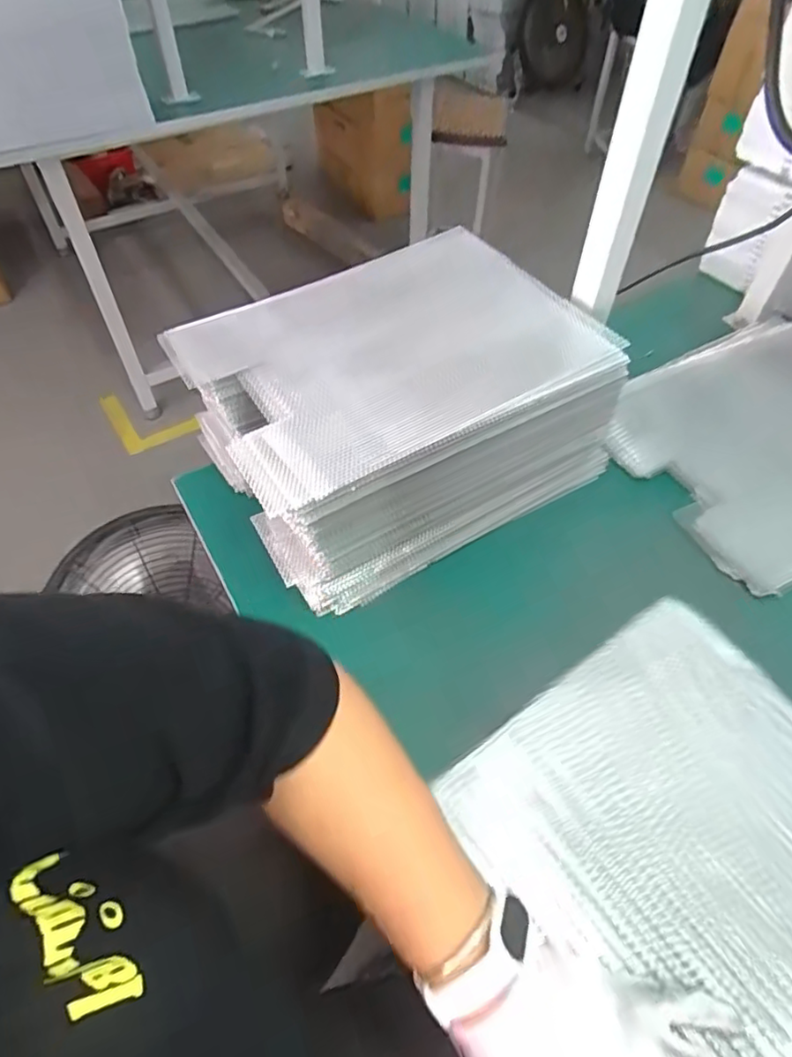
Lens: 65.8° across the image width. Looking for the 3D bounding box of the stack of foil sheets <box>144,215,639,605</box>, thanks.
[{"bbox_3d":[0.018,-0.105,0.591,0.349,0.160,0.215,-27,57,-18],"label":"stack of foil sheets"}]

